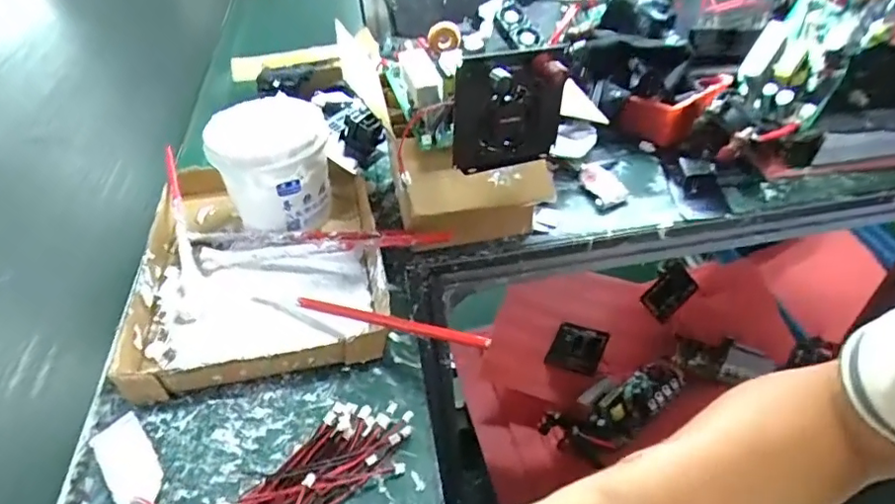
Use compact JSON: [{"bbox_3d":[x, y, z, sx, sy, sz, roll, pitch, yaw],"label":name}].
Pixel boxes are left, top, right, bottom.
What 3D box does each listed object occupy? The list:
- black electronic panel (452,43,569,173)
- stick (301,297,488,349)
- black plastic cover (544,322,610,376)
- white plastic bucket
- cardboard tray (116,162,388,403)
[{"bbox_3d":[0.050,-0.111,0.439,0.086,0.094,0.026,-14,45,-14],"label":"black electronic panel"},{"bbox_3d":[-0.055,0.061,0.494,0.205,0.014,0.009,7,42,31],"label":"stick"},{"bbox_3d":[0.238,0.178,1.029,0.095,0.084,0.023,15,2,11],"label":"black plastic cover"},{"bbox_3d":[-0.192,-0.096,0.626,0.121,0.115,0.117,-7,42,-4],"label":"white plastic bucket"},{"bbox_3d":[-0.198,0.003,0.589,0.238,0.036,0.300,-10,43,-6],"label":"cardboard tray"}]

